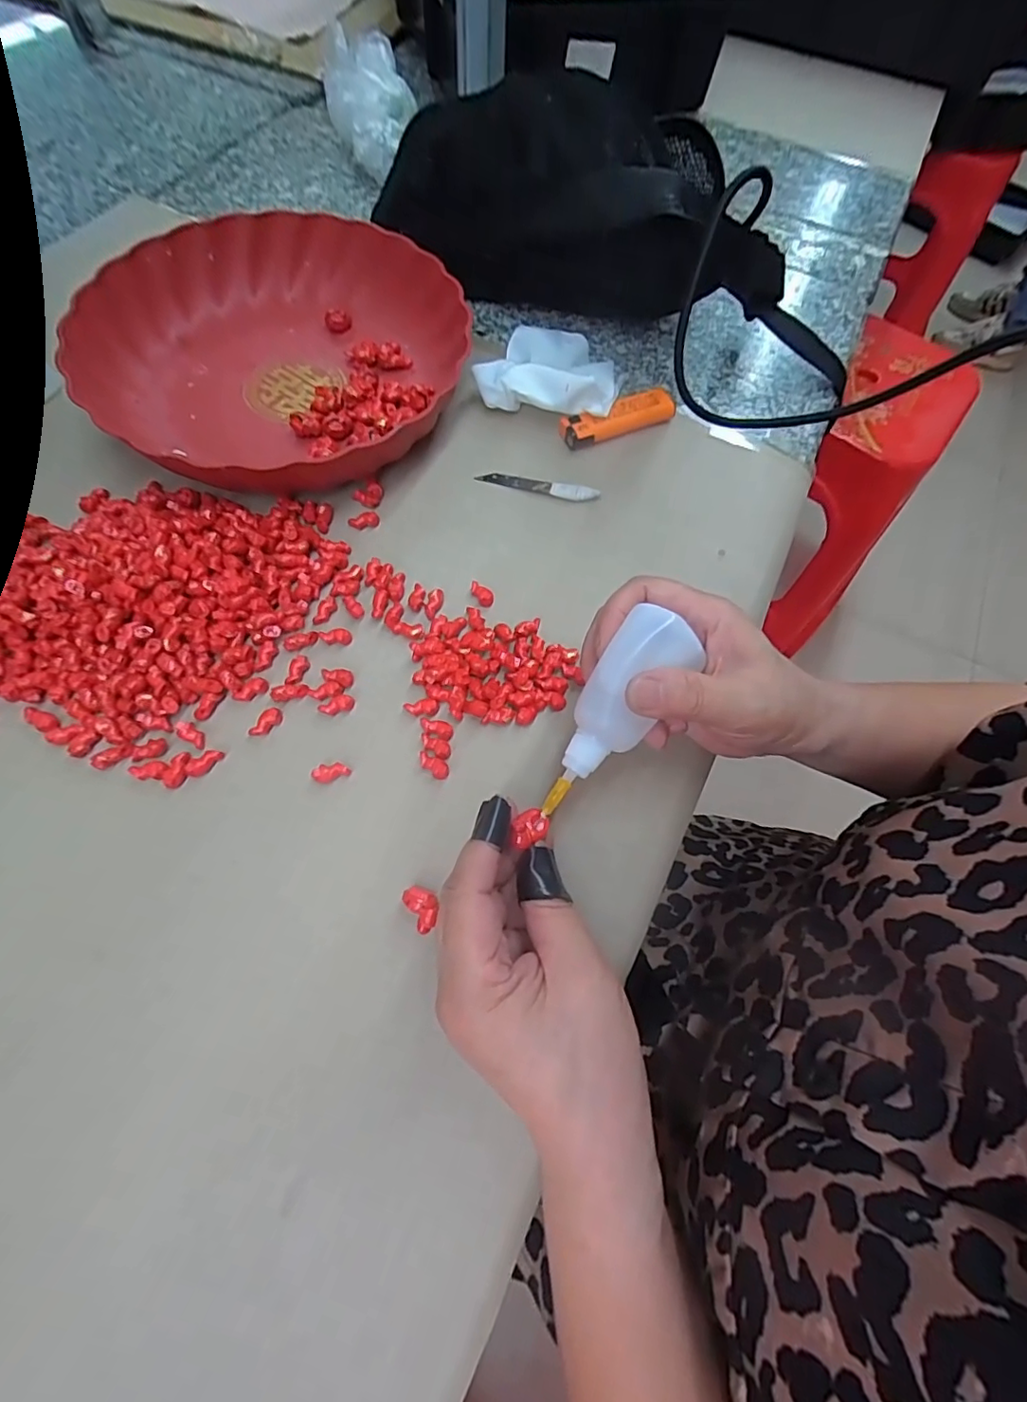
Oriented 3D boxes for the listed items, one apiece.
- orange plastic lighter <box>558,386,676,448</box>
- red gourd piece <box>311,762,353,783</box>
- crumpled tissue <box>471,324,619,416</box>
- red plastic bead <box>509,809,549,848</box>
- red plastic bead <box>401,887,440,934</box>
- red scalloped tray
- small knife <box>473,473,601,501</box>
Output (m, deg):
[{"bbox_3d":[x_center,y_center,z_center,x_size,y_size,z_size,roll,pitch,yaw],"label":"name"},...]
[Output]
[{"bbox_3d":[0.072,-0.199,0.380,0.081,0.013,0.026,-19,70,-10],"label":"orange plastic lighter"},{"bbox_3d":[-0.093,0.036,0.277,0.018,0.007,0.009,-15,69,-9],"label":"red gourd piece"},{"bbox_3d":[0.031,-0.241,0.387,0.094,0.034,0.094,22,68,6],"label":"crumpled tissue"},{"bbox_3d":[0.007,0.055,0.233,0.014,0.011,0.019,35,69,12],"label":"red plastic bead"},{"bbox_3d":[-0.041,0.095,0.250,0.014,0.012,0.020,-30,72,-14],"label":"red plastic bead"},{"bbox_3d":[-0.166,-0.248,0.377,0.257,0.043,0.224,19,68,5],"label":"red scalloped tray"},{"bbox_3d":[0.016,-0.144,0.361,0.081,0.005,0.010,13,68,3],"label":"small knife"}]

